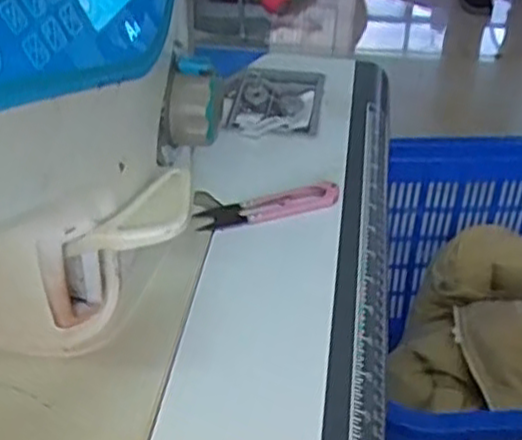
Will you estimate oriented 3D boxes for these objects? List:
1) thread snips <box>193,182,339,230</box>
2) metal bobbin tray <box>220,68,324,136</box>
[{"bbox_3d":[0.006,-0.009,0.511,0.099,0.015,0.024,-5,37,-10],"label":"thread snips"},{"bbox_3d":[0.008,-0.105,0.654,0.087,0.016,0.110,7,37,6],"label":"metal bobbin tray"}]

